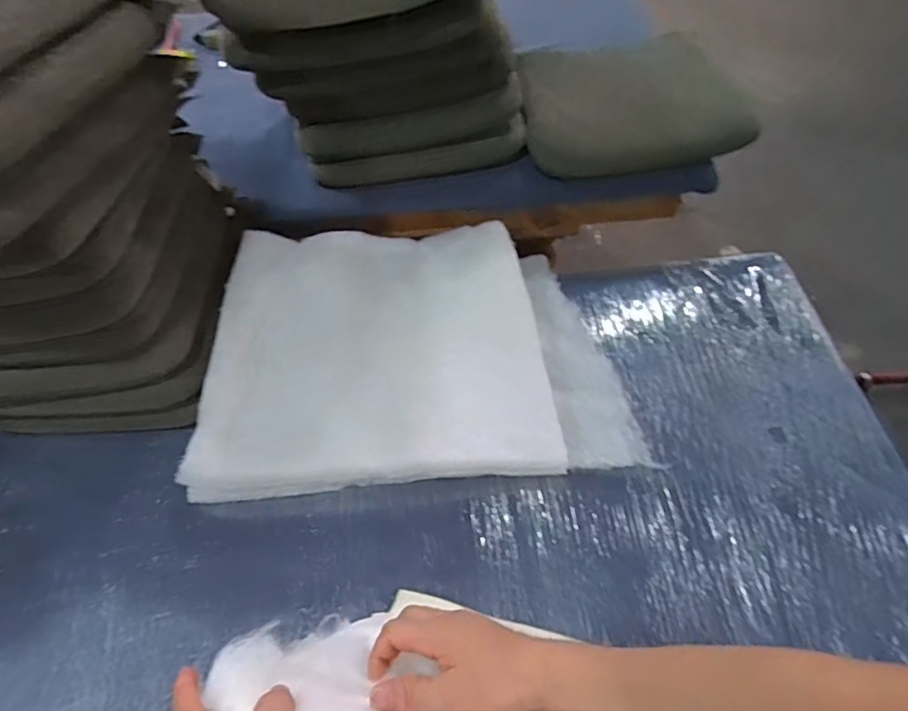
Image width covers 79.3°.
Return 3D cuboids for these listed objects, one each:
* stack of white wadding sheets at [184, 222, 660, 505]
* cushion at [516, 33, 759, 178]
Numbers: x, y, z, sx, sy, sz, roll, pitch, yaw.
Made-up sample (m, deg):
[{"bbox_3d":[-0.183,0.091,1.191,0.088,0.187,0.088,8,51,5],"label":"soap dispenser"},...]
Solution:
[{"bbox_3d":[-0.066,-0.028,0.936,0.678,0.093,0.497,-5,53,1],"label":"stack of white wadding sheets"},{"bbox_3d":[0.344,-0.512,1.100,0.404,0.084,0.370,-4,53,2],"label":"cushion"}]

